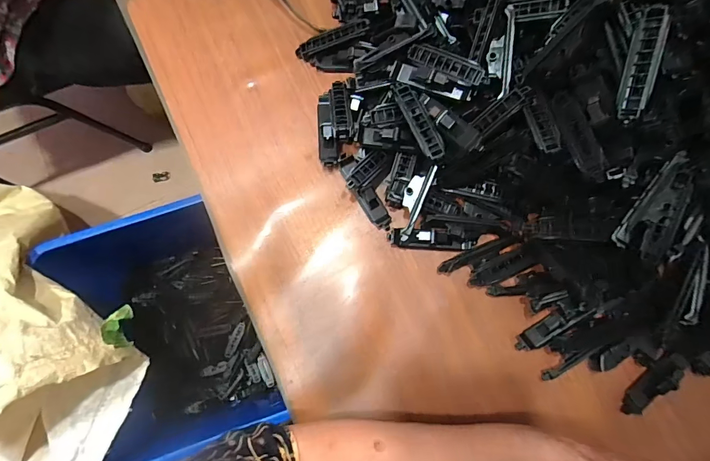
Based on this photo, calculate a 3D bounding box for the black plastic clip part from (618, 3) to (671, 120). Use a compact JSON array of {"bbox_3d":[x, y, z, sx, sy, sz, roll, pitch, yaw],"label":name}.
[{"bbox_3d":[0.198,-0.114,0.261,0.013,0.012,0.073,8,102,0],"label":"black plastic clip part"}]

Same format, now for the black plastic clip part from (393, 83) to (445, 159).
[{"bbox_3d":[0.056,-0.098,0.334,0.018,0.006,0.077,-24,81,-5],"label":"black plastic clip part"}]

